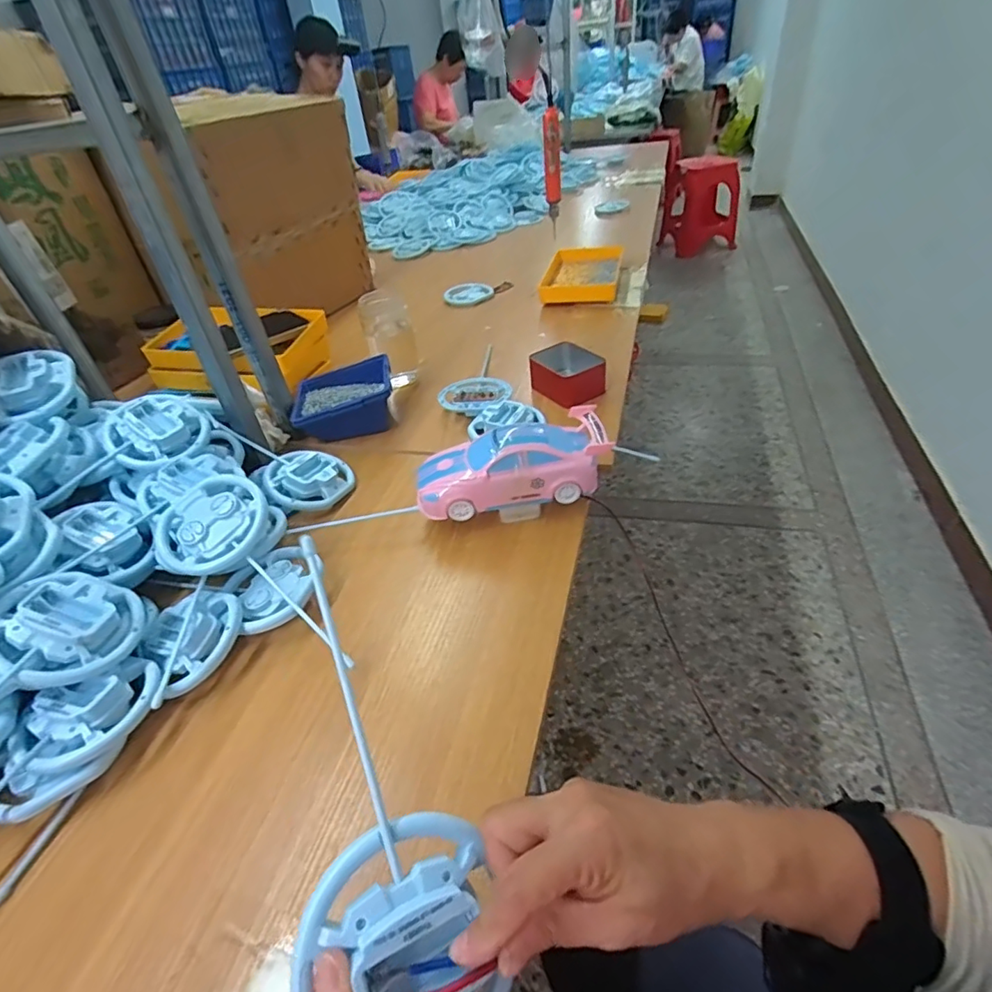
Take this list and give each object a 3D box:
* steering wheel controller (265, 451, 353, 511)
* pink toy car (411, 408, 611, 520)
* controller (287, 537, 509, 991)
[{"bbox_3d":[-0.231,-0.024,0.680,0.103,0.033,0.099,-7,44,-22],"label":"steering wheel controller"},{"bbox_3d":[0.017,-0.033,0.587,0.209,0.064,0.082,-15,41,-4],"label":"pink toy car"},{"bbox_3d":[-0.067,0.139,0.265,0.085,0.027,0.237,-17,72,-12],"label":"controller"}]

